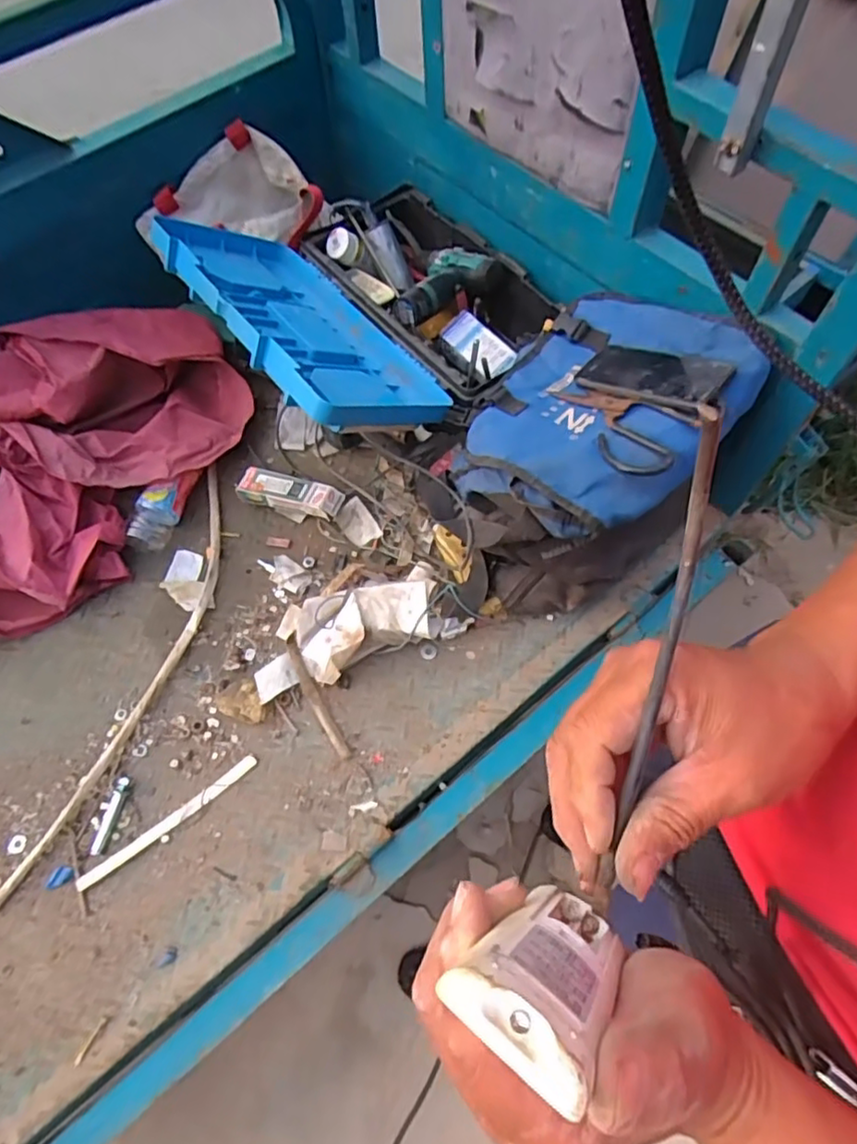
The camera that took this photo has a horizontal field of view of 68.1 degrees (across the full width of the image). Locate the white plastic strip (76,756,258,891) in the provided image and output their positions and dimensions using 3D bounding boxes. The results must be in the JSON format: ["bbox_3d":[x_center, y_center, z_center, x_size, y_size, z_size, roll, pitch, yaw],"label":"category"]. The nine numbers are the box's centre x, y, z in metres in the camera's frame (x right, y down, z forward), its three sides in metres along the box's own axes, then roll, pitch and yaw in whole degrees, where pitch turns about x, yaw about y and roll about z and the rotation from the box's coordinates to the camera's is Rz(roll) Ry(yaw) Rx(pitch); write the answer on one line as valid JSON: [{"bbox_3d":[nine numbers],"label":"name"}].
[{"bbox_3d":[-0.317,0.307,0.779,0.241,0.009,0.018,-34,64,-15],"label":"white plastic strip"}]

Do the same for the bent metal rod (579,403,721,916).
[{"bbox_3d":[0.088,0.042,0.250,0.016,0.021,0.208,11,102,10],"label":"bent metal rod"}]

